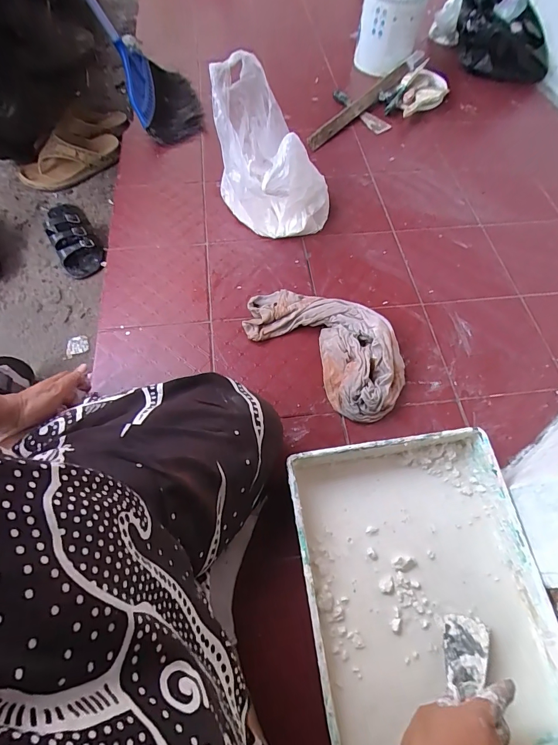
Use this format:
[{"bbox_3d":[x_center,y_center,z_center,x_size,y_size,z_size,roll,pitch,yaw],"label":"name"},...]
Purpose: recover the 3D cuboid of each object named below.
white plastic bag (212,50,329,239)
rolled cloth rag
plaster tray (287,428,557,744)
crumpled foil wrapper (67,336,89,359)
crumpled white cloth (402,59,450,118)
[{"bbox_3d":[-0.009,-0.430,0.739,0.210,0.262,0.205,-5,61,-3],"label":"white plastic bag"},{"bbox_3d":[0.088,-0.061,0.653,0.298,0.050,0.169,38,67,19],"label":"rolled cloth rag"},{"bbox_3d":[0.174,0.259,0.455,0.279,0.050,0.348,-8,63,-6],"label":"plaster tray"},{"bbox_3d":[-0.375,-0.049,0.695,0.042,0.007,0.037,-25,64,-14],"label":"crumpled foil wrapper"},{"bbox_3d":[0.408,-0.815,1.094,0.133,0.048,0.220,30,65,15],"label":"crumpled white cloth"}]

